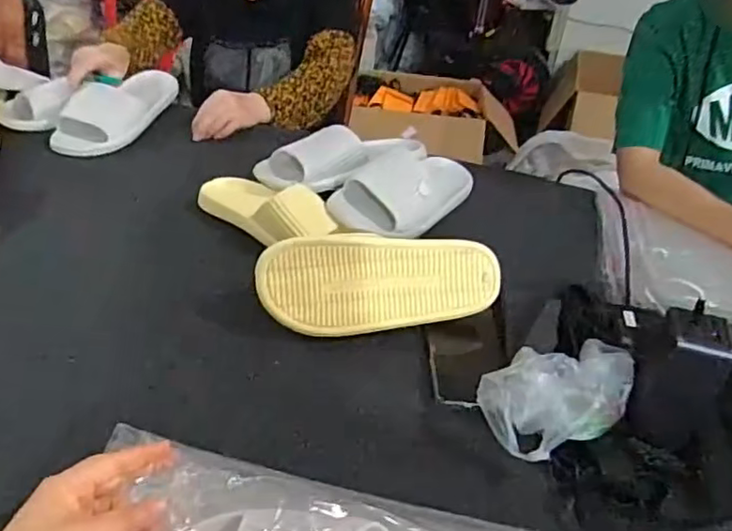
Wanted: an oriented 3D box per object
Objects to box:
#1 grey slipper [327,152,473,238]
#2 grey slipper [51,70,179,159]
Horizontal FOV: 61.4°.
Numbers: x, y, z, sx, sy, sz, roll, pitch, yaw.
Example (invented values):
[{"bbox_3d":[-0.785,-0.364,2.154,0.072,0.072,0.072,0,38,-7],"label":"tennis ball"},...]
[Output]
[{"bbox_3d":[0.069,-0.118,0.828,0.093,0.084,0.235,30,42,29],"label":"grey slipper"},{"bbox_3d":[-0.391,-0.257,0.982,0.103,0.079,0.227,15,37,11],"label":"grey slipper"}]

